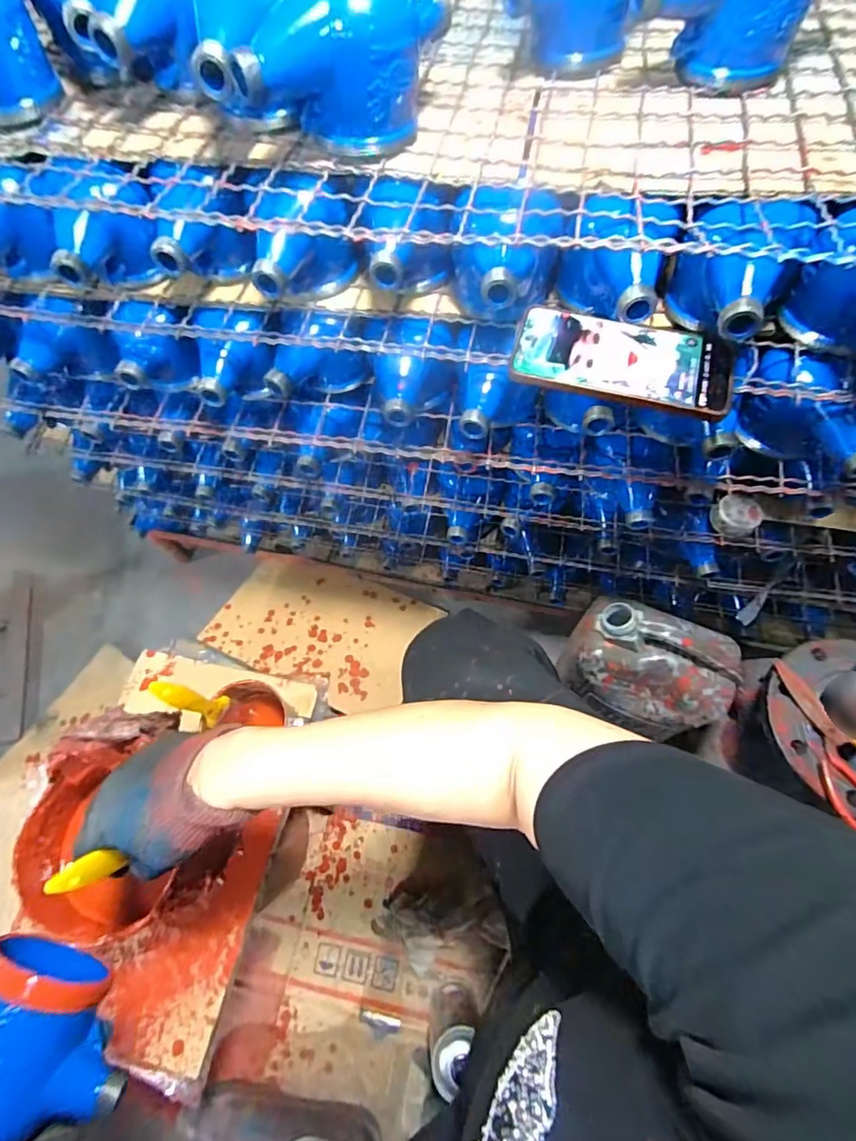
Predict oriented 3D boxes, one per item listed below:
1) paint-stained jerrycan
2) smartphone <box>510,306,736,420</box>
[{"bbox_3d":[0.302,0.130,0.675,0.197,0.186,0.129,22,67,13],"label":"paint-stained jerrycan"},{"bbox_3d":[0.149,-0.163,0.383,0.159,0.015,0.078,17,66,10],"label":"smartphone"}]

